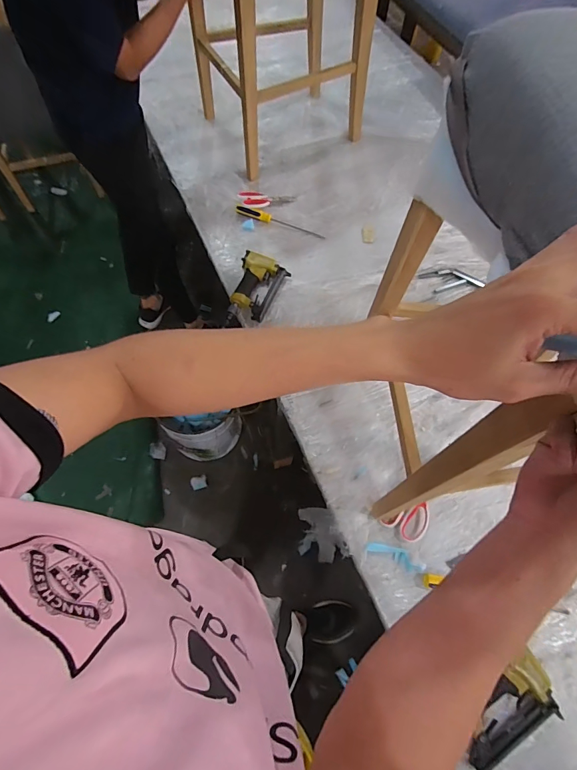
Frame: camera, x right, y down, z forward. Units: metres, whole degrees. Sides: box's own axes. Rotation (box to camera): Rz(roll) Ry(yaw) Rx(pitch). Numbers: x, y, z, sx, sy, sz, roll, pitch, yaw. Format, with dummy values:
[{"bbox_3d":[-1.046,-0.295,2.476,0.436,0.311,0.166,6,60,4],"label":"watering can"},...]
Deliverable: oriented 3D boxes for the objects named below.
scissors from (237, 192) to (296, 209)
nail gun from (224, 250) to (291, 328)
[{"bbox_3d":[-0.066,-0.581,1.216,0.175,0.017,0.074,-2,64,-3],"label":"scissors"},{"bbox_3d":[-0.086,-0.265,1.056,0.137,0.044,0.199,17,65,6],"label":"nail gun"}]

